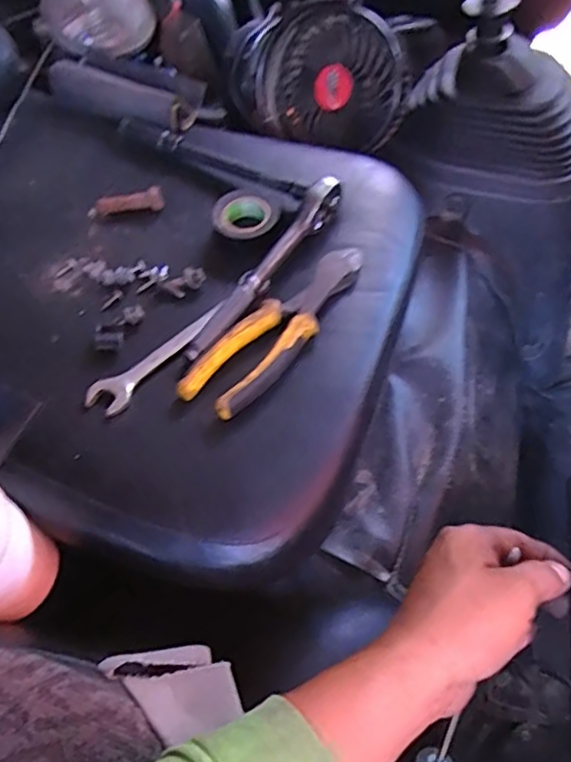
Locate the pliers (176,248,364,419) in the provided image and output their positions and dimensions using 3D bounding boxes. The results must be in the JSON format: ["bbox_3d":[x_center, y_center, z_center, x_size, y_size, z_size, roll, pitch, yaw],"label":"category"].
[{"bbox_3d":[-0.004,-0.042,0.435,0.051,0.018,0.172,31,62,18],"label":"pliers"}]

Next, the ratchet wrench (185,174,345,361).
[{"bbox_3d":[-0.013,-0.091,0.456,0.019,0.032,0.190,30,62,17],"label":"ratchet wrench"}]

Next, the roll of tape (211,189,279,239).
[{"bbox_3d":[-0.033,-0.136,0.491,0.053,0.017,0.043,-1,57,-1],"label":"roll of tape"}]

